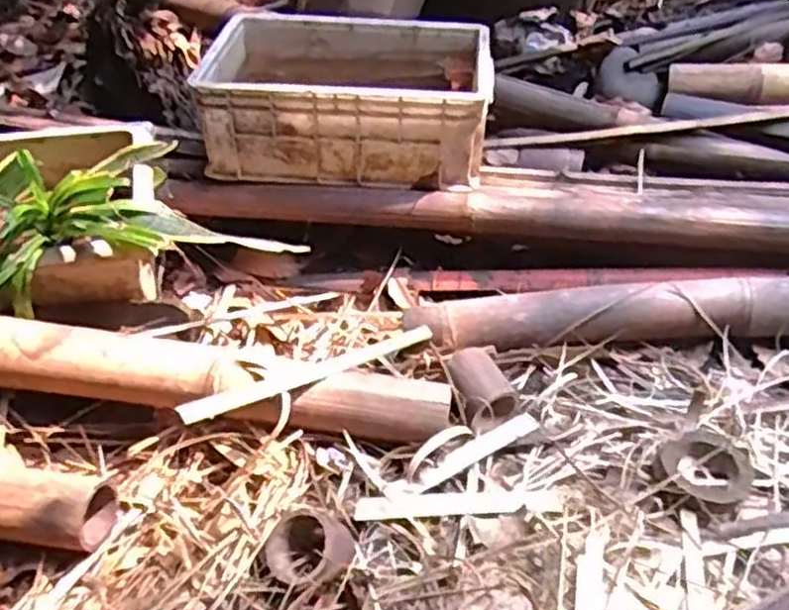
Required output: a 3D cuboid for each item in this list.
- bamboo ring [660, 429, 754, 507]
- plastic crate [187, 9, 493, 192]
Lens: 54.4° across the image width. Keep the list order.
[{"bbox_3d":[0.334,0.172,0.821,0.092,0.027,0.083,-1,40,2],"label":"bamboo ring"},{"bbox_3d":[-0.065,-0.318,1.169,0.410,0.147,0.275,0,40,4],"label":"plastic crate"}]

